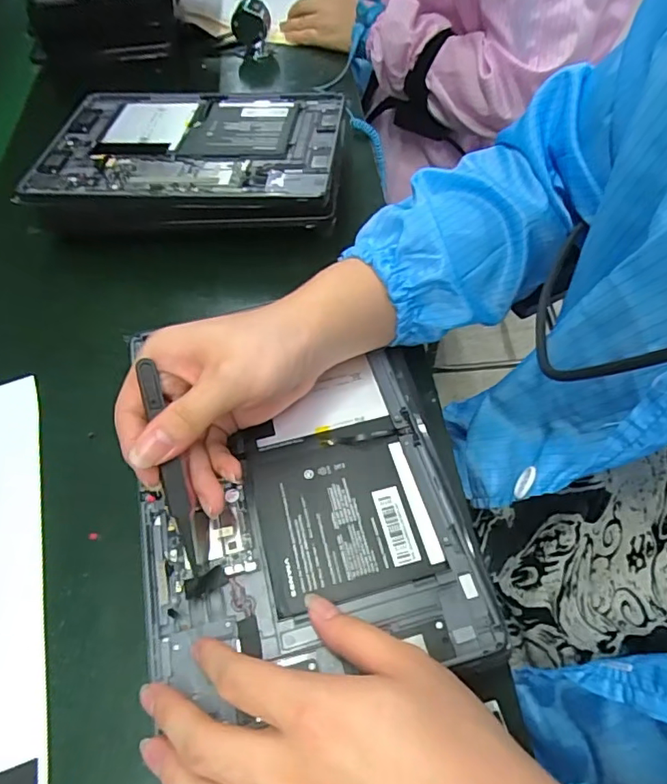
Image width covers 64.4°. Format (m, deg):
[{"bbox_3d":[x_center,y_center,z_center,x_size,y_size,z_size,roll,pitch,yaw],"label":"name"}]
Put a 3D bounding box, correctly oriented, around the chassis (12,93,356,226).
[{"bbox_3d":[-0.125,-0.216,0.477,0.265,0.031,0.173,3,57,8],"label":"chassis"}]

